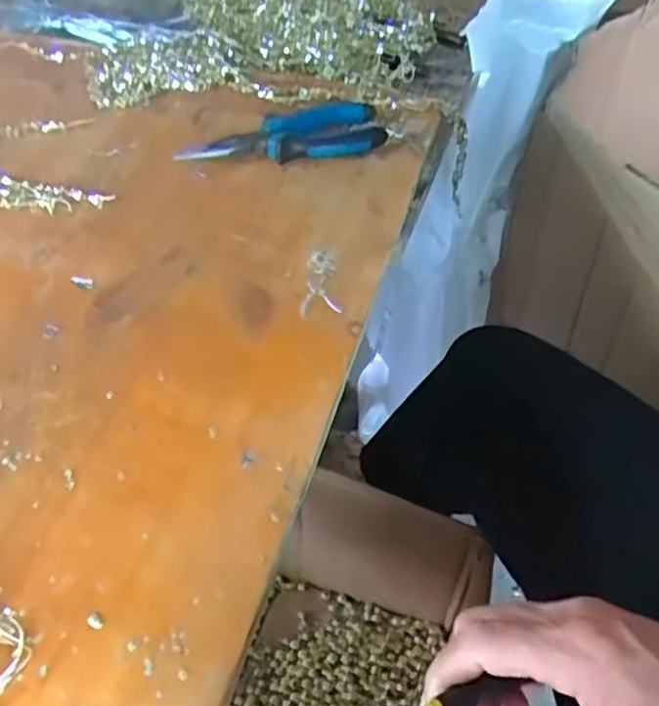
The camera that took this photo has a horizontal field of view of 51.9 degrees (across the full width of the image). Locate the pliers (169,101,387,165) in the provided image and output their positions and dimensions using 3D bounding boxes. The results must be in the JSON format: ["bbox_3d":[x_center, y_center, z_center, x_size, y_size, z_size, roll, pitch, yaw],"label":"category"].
[{"bbox_3d":[-0.035,-0.166,0.501,0.146,0.027,0.054,-5,52,-4],"label":"pliers"}]

